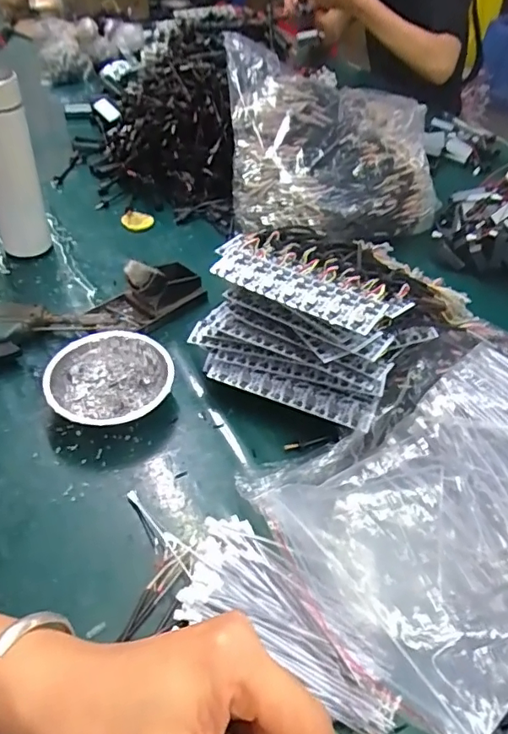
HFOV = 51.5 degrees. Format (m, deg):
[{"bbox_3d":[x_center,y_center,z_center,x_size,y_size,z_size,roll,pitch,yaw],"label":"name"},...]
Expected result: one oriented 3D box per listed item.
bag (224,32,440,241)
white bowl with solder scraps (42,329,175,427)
[{"bbox_3d":[0.125,-0.340,0.799,0.326,0.170,0.262,-4,48,-10],"label":"bag"},{"bbox_3d":[-0.152,0.019,0.565,0.129,0.040,0.125,3,47,-3],"label":"white bowl with solder scraps"}]

